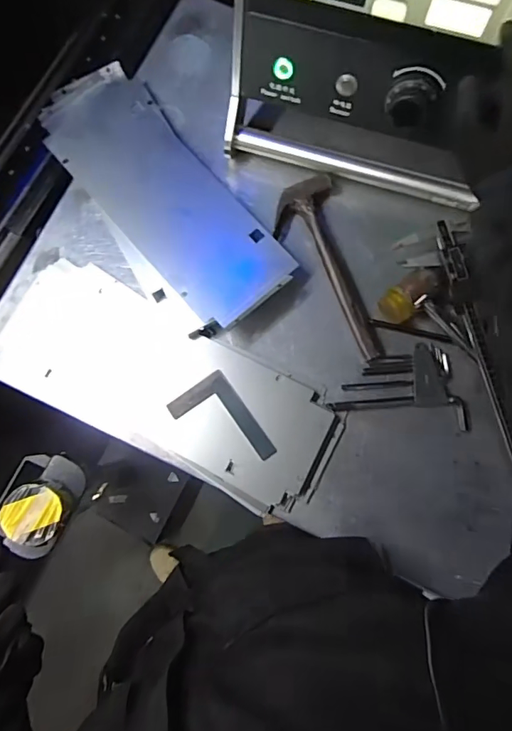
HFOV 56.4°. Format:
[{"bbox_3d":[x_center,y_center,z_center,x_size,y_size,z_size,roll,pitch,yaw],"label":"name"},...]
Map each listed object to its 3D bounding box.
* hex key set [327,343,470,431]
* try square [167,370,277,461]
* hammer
[{"bbox_3d":[0.191,0.018,0.615,0.169,0.010,0.102,9,79,2],"label":"hex key set"},{"bbox_3d":[-0.043,0.077,0.594,0.081,0.008,0.125,-34,80,-6],"label":"try square"},{"bbox_3d":[0.094,-0.122,0.637,0.089,0.033,0.247,-14,79,-2],"label":"hammer"}]

